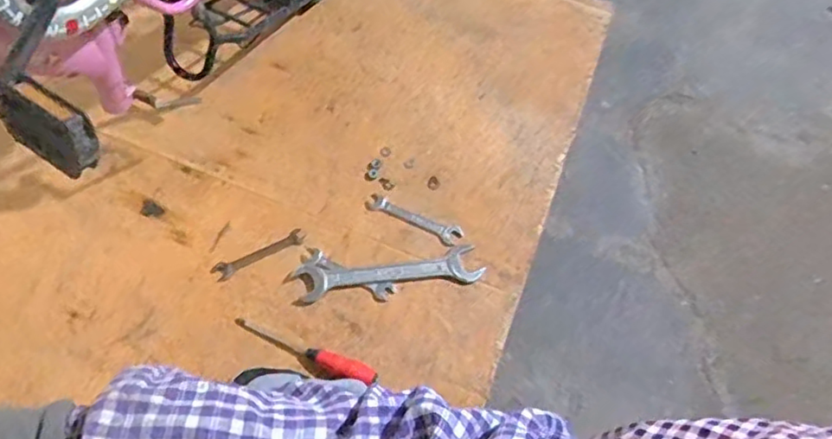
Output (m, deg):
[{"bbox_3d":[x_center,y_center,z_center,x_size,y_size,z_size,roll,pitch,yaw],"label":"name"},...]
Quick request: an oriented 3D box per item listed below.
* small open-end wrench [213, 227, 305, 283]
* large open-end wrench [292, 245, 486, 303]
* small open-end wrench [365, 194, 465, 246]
[{"bbox_3d":[-0.237,0.053,0.937,0.142,0.004,0.026,-27,84,-13],"label":"small open-end wrench"},{"bbox_3d":[-0.040,0.081,0.939,0.280,0.022,0.057,-6,56,-8],"label":"large open-end wrench"},{"bbox_3d":[-0.002,-0.001,0.976,0.153,0.013,0.034,21,57,10],"label":"small open-end wrench"}]

